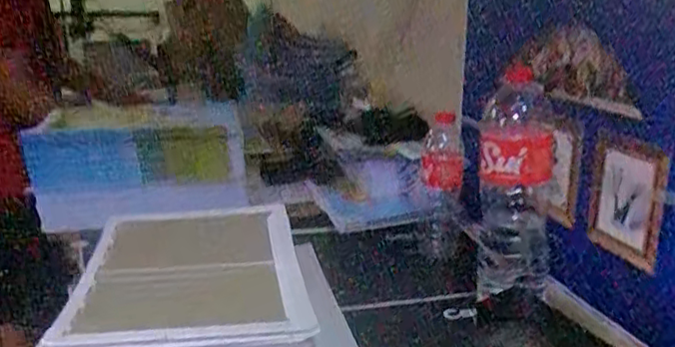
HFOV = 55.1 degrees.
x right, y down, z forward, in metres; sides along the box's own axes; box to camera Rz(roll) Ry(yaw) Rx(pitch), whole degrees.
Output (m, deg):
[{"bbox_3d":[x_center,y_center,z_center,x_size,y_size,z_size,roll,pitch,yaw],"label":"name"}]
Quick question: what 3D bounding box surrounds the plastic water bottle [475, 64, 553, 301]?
[{"bbox_3d":[0.218,0.019,0.796,0.086,0.281,0.069,4,16,15],"label":"plastic water bottle"}]

